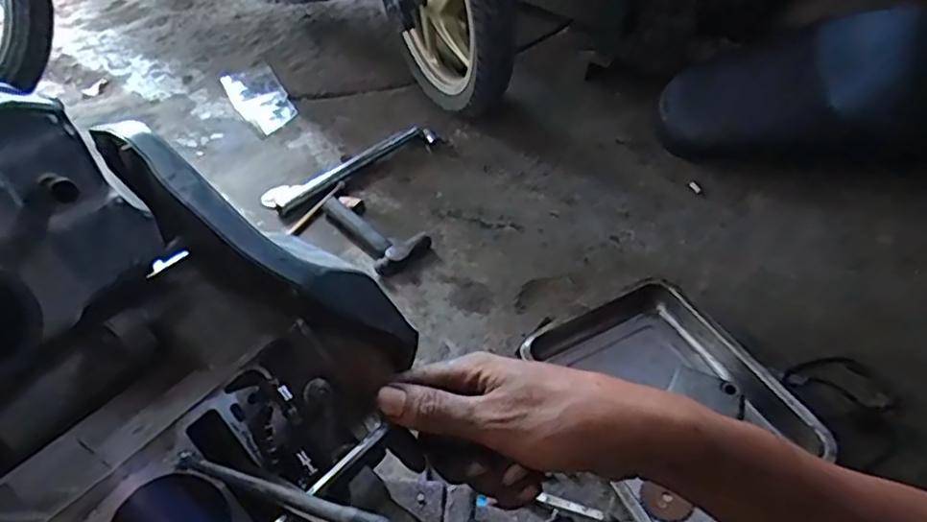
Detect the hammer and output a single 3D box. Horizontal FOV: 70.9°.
[{"bbox_3d":[-0.152,-0.061,1.134,0.105,0.030,0.205,-27,54,-25],"label":"hammer"}]

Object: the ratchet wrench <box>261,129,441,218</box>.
[{"bbox_3d":[-0.207,-0.179,1.248,0.366,0.038,0.071,-25,53,-24],"label":"ratchet wrench"}]

